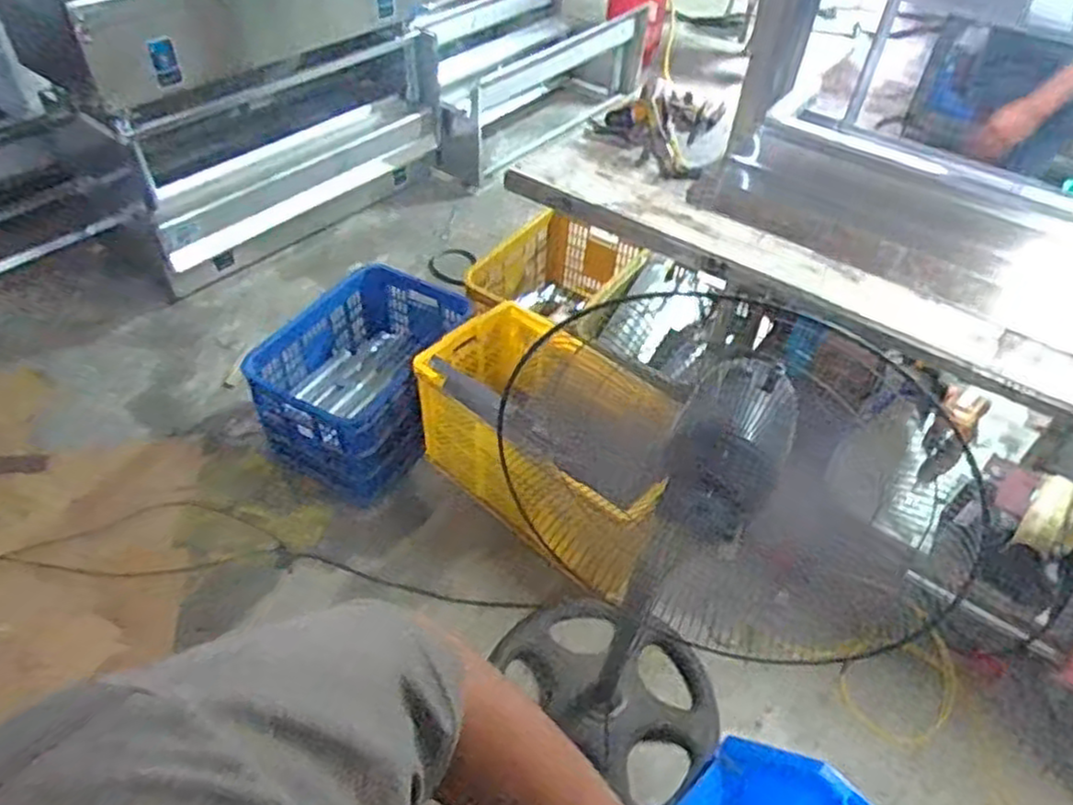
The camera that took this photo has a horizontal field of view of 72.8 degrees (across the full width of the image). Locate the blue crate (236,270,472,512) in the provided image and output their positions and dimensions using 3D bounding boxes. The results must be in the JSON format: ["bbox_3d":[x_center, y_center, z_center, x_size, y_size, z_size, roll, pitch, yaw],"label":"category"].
[{"bbox_3d":[-0.432,-0.088,1.938,0.398,0.270,0.619,23,49,17],"label":"blue crate"}]

